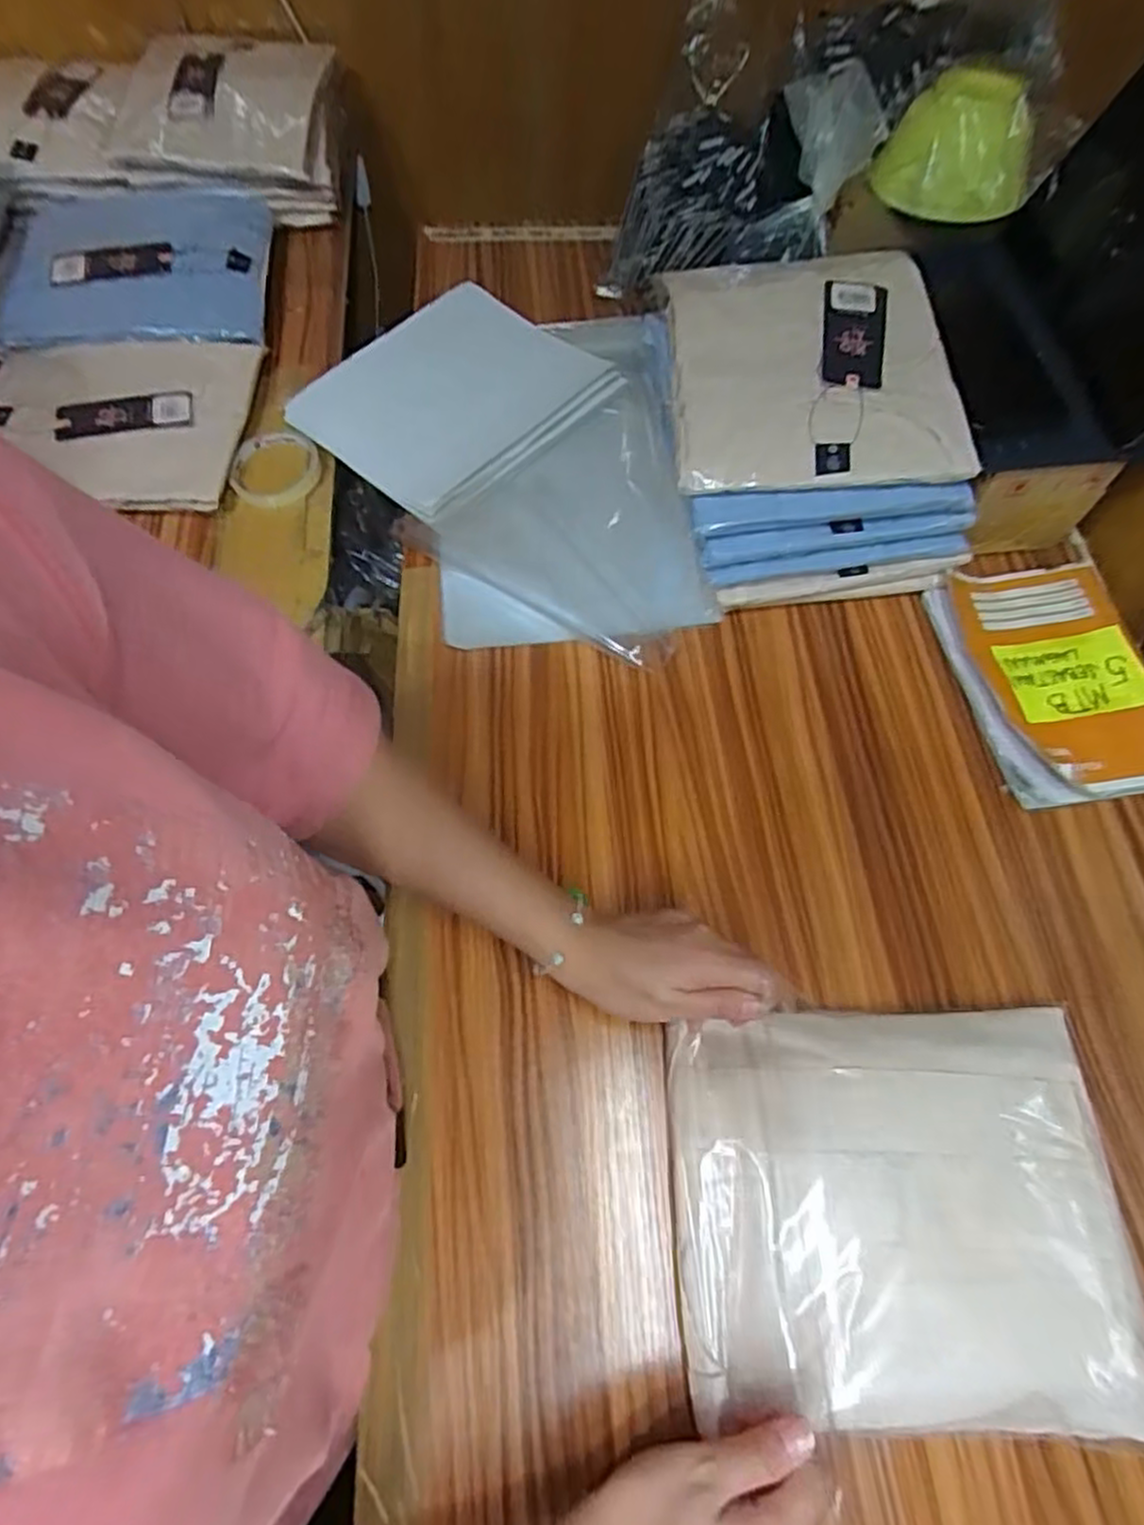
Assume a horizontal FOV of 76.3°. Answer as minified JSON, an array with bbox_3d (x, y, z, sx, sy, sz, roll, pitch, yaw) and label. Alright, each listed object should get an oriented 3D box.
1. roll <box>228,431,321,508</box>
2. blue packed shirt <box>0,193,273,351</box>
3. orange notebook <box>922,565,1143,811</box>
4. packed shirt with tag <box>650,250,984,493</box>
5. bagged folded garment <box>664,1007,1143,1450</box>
[{"bbox_3d":[-0.277,-0.273,0.676,0.083,0.015,0.085,0,64,0],"label":"roll"},{"bbox_3d":[-0.473,-0.534,0.772,0.279,0.030,0.248,-4,64,-3],"label":"blue packed shirt"},{"bbox_3d":[0.380,-0.065,0.577,0.139,0.025,0.200,-8,64,-4],"label":"orange notebook"},{"bbox_3d":[0.183,-0.324,0.580,0.209,0.035,0.257,-1,65,-2],"label":"packed shirt with tag"},{"bbox_3d":[0.181,0.245,0.406,0.242,0.026,0.200,0,65,-1],"label":"bagged folded garment"}]

